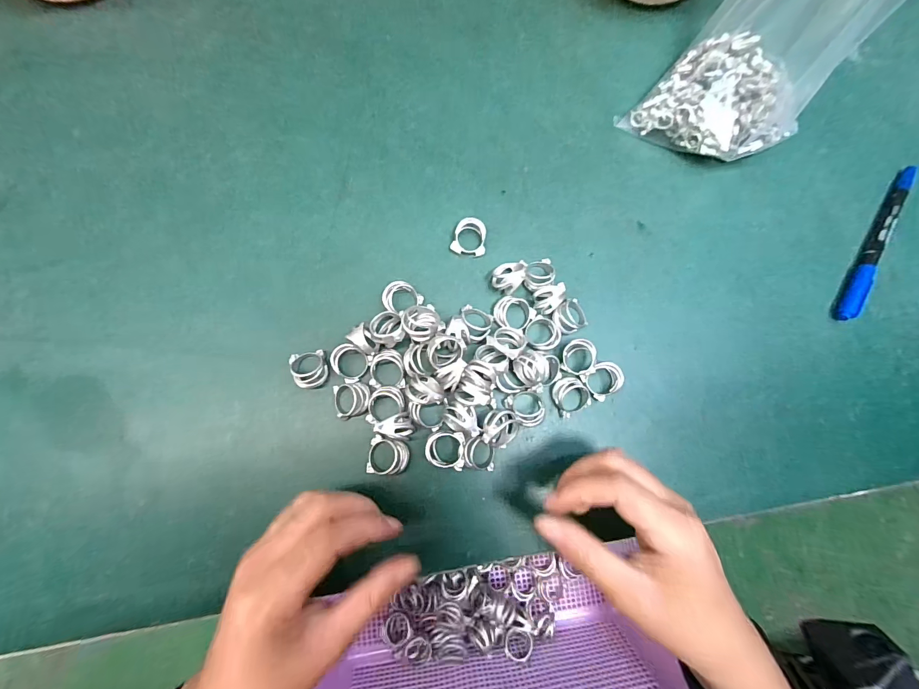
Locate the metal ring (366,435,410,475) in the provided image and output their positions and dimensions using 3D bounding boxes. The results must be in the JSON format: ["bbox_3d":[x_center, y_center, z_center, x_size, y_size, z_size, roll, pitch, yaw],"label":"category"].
[{"bbox_3d":[-0.045,0.070,0.244,0.025,0.010,0.022,10,81,-1],"label":"metal ring"}]

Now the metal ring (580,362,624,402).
[{"bbox_3d":[0.096,0.023,0.259,0.023,0.015,0.022,0,81,-3],"label":"metal ring"}]

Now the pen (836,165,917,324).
[{"bbox_3d":[0.310,-0.076,0.289,0.013,0.009,0.137,31,81,2],"label":"pen"}]

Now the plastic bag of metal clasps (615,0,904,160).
[{"bbox_3d":[0.212,-0.204,0.237,0.094,0.145,0.133,38,81,3],"label":"plastic bag of metal clasps"}]

